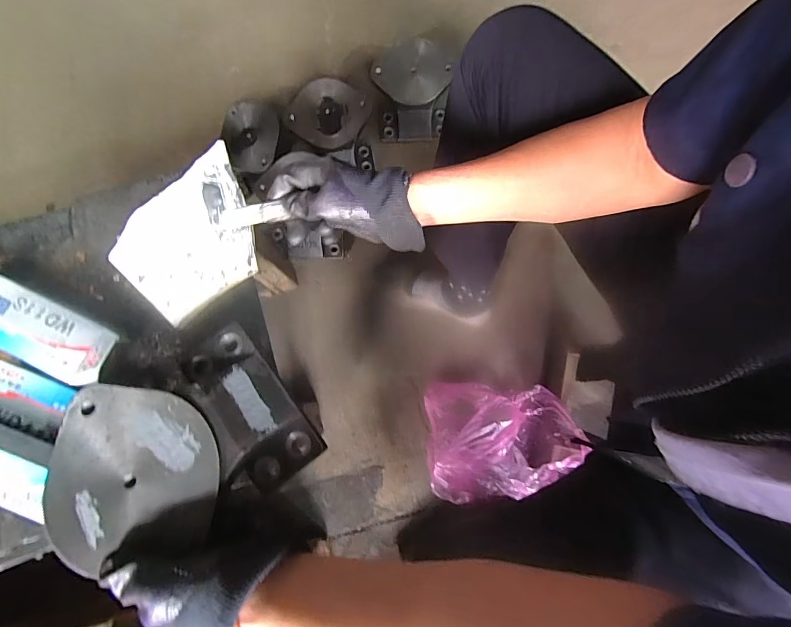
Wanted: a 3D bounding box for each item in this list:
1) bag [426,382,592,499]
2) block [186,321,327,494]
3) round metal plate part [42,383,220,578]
[{"bbox_3d":[0.169,0.200,0.614,0.233,0.124,0.178,0,75,2],"label":"bag"},{"bbox_3d":[-0.128,0.078,0.327,0.067,0.030,0.140,-36,77,-8],"label":"block"},{"bbox_3d":[-0.202,0.121,0.295,0.126,0.009,0.125,1,75,2],"label":"round metal plate part"}]

